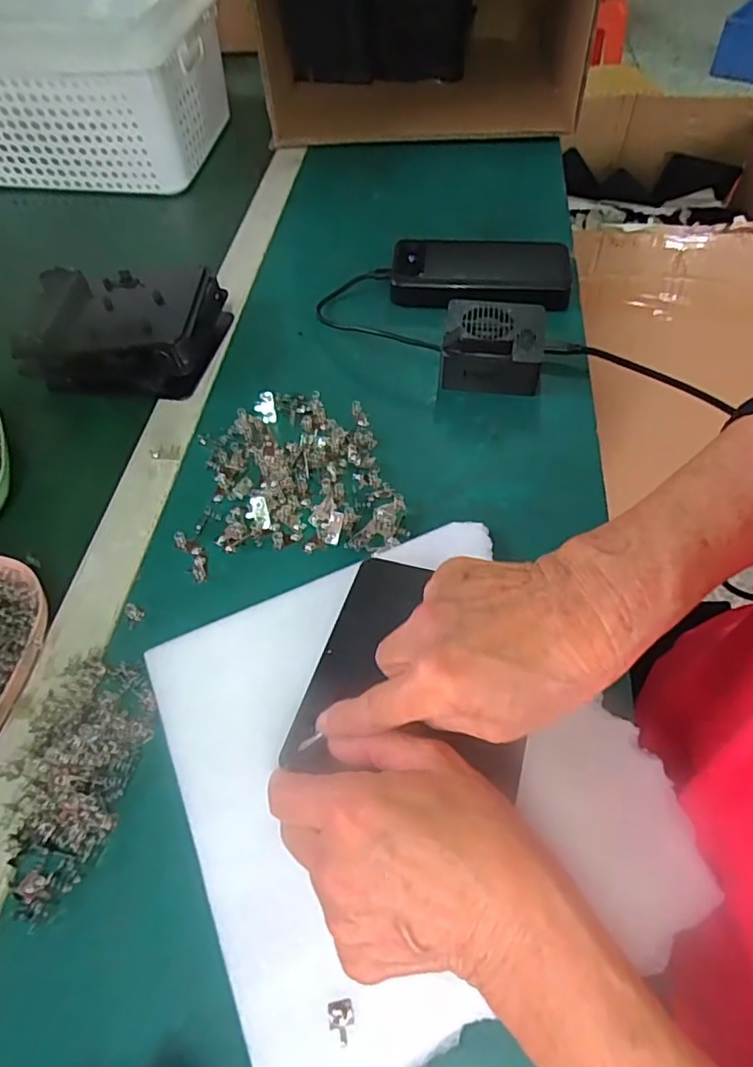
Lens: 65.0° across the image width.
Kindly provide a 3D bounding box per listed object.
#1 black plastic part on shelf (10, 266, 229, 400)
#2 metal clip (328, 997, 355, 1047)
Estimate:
[{"bbox_3d":[-0.209,-0.173,0.492,0.141,0.051,0.114,2,55,4],"label":"black plastic part on shelf"},{"bbox_3d":[-0.014,0.197,0.238,0.010,0.004,0.015,-7,55,-2],"label":"metal clip"}]

